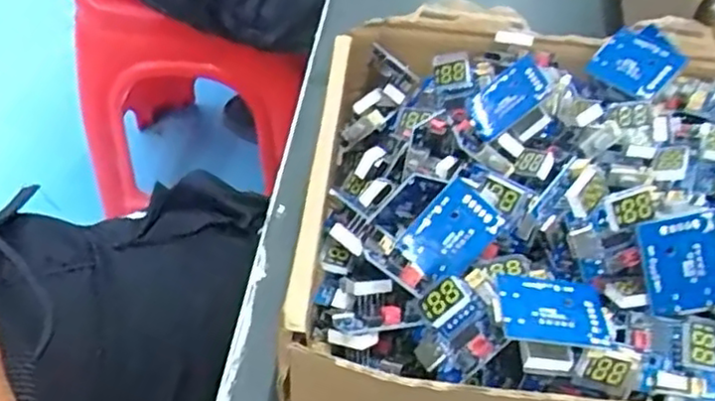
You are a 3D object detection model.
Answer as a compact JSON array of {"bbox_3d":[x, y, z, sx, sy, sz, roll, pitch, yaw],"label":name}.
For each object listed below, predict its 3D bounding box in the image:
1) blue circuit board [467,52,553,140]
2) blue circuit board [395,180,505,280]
[{"bbox_3d":[0.051,-0.035,0.235,0.004,0.028,0.018,16,45,-48],"label":"blue circuit board"},{"bbox_3d":[0.028,0.010,0.205,0.021,0.004,0.028,43,92,-4],"label":"blue circuit board"}]

